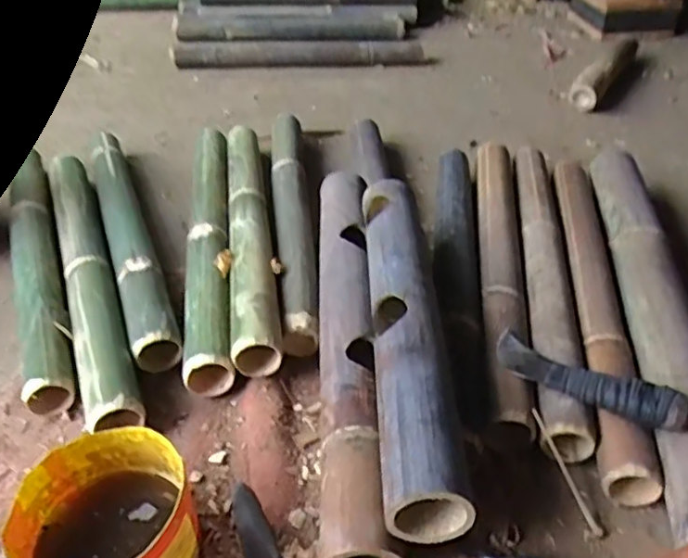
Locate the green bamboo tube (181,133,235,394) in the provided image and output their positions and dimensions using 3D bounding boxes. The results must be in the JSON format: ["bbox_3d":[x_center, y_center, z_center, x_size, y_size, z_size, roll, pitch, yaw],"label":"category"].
[{"bbox_3d":[-0.206,-0.071,0.956,0.055,0.055,0.595,-7,41,-7],"label":"green bamboo tube"}]

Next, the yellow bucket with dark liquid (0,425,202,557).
[{"bbox_3d":[-0.208,0.222,0.568,0.154,0.086,0.141,-1,39,1],"label":"yellow bucket with dark liquid"}]

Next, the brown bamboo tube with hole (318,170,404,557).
[{"bbox_3d":[0.006,0.060,0.777,0.071,0.093,0.605,-2,39,-1],"label":"brown bamboo tube with hole"}]

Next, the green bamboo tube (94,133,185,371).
[{"bbox_3d":[-0.341,-0.082,0.985,0.066,0.064,0.637,-16,41,-17],"label":"green bamboo tube"}]

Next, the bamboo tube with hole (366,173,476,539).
[{"bbox_3d":[0.070,0.044,0.707,0.079,0.073,0.485,0,38,-1],"label":"bamboo tube with hole"}]

